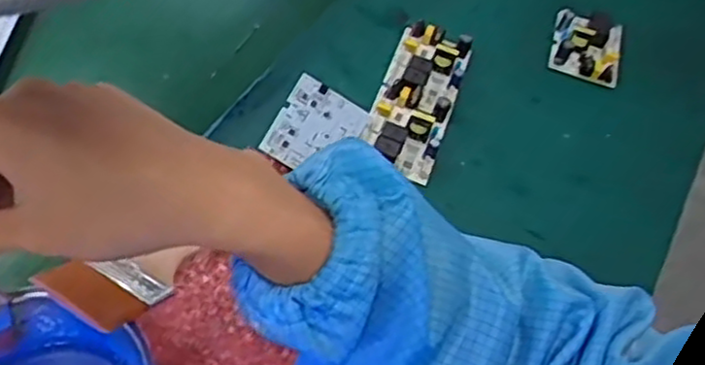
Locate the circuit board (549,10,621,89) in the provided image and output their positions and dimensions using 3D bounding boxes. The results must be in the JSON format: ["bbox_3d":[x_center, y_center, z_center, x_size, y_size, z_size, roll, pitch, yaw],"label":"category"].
[{"bbox_3d":[0.215,-0.126,0.658,0.061,0.016,0.070,16,66,3],"label":"circuit board"}]

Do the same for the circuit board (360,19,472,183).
[{"bbox_3d":[0.055,-0.075,0.599,0.061,0.024,0.149,17,53,10],"label":"circuit board"}]

